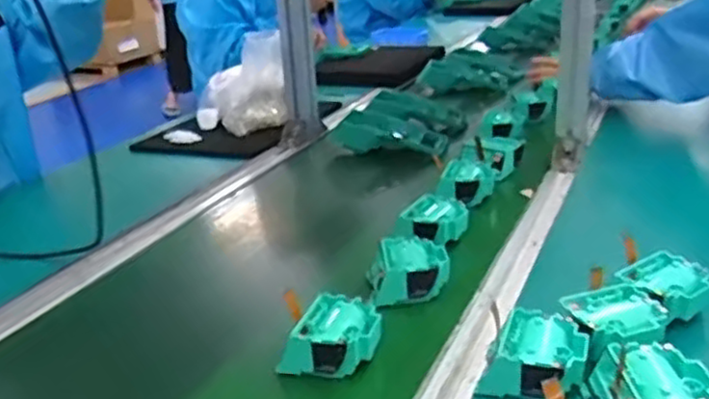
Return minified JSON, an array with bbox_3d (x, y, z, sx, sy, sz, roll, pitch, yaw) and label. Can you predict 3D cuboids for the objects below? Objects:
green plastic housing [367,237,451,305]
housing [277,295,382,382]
[{"bbox_3d":[0.056,0.069,0.735,0.083,0.038,0.083,-1,22,4],"label":"green plastic housing"},{"bbox_3d":[-0.015,0.119,0.622,0.075,0.037,0.079,8,24,25],"label":"housing"}]

